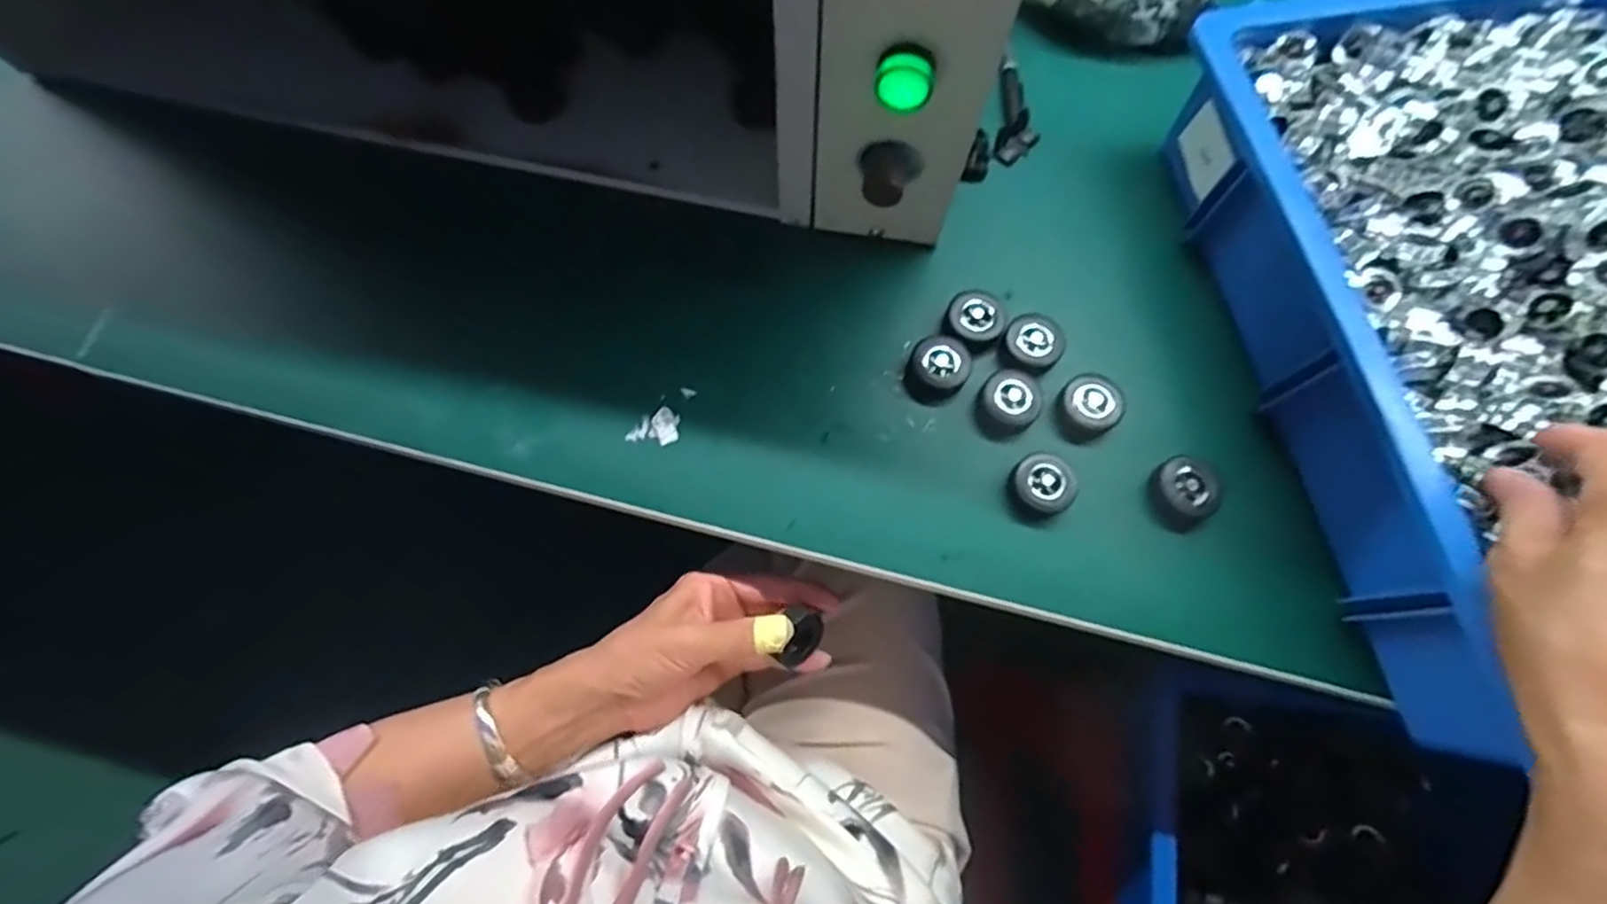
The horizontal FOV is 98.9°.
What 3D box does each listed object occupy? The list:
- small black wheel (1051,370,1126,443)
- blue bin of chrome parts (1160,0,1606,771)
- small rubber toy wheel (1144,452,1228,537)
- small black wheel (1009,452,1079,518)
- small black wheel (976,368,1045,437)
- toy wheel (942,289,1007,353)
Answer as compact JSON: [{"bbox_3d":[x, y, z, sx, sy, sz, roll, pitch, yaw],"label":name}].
[{"bbox_3d":[0.178,-0.028,0.428,0.037,0.015,0.042,29,77,9],"label":"small black wheel"},{"bbox_3d":[0.421,-0.076,0.381,0.297,0.099,0.435,-11,75,-2],"label":"blue bin of chrome parts"},{"bbox_3d":[0.228,0.023,0.411,0.044,0.015,0.038,-37,77,-9],"label":"small rubber toy wheel"},{"bbox_3d":[0.143,0.019,0.411,0.036,0.017,0.033,0,74,1],"label":"small black wheel"},{"bbox_3d":[0.129,-0.032,0.429,0.037,0.014,0.042,36,78,10],"label":"small black wheel"},{"bbox_3d":[0.110,-0.084,0.445,0.037,0.015,0.041,33,78,10],"label":"toy wheel"}]

